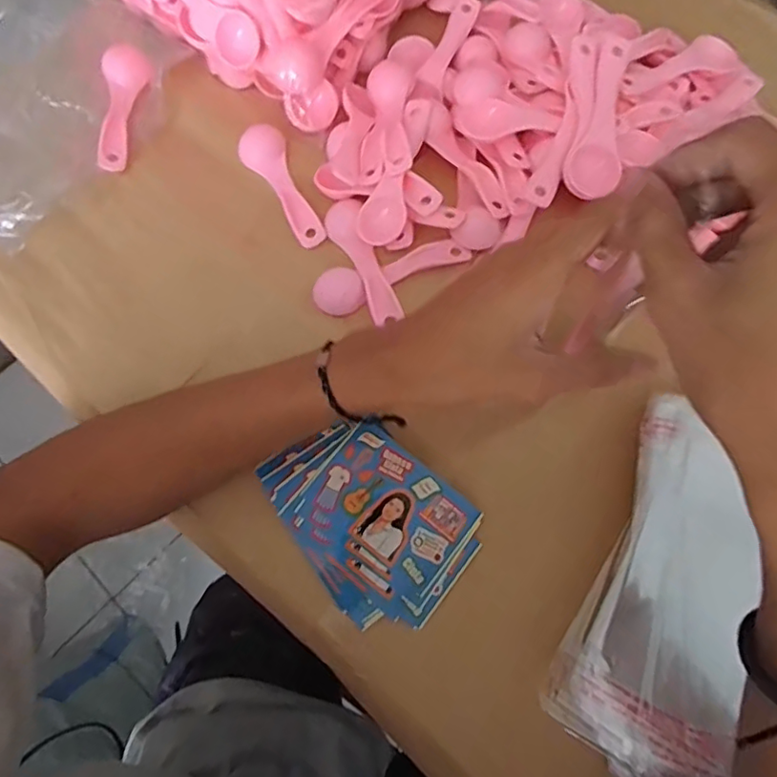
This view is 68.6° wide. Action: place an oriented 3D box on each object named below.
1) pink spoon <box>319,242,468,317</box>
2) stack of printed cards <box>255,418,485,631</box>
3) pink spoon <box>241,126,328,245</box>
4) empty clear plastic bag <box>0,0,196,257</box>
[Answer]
[{"bbox_3d":[0.003,-0.077,0.391,0.107,0.012,0.036,-14,71,-4],"label":"pink spoon"},{"bbox_3d":[-0.013,0.076,0.337,0.125,0.019,0.090,38,75,13],"label":"stack of printed cards"},{"bbox_3d":[-0.078,-0.148,0.419,0.032,0.016,0.106,-26,72,-8],"label":"pink spoon"},{"bbox_3d":[-0.289,-0.223,0.438,0.201,0.055,0.220,34,77,4],"label":"empty clear plastic bag"}]

